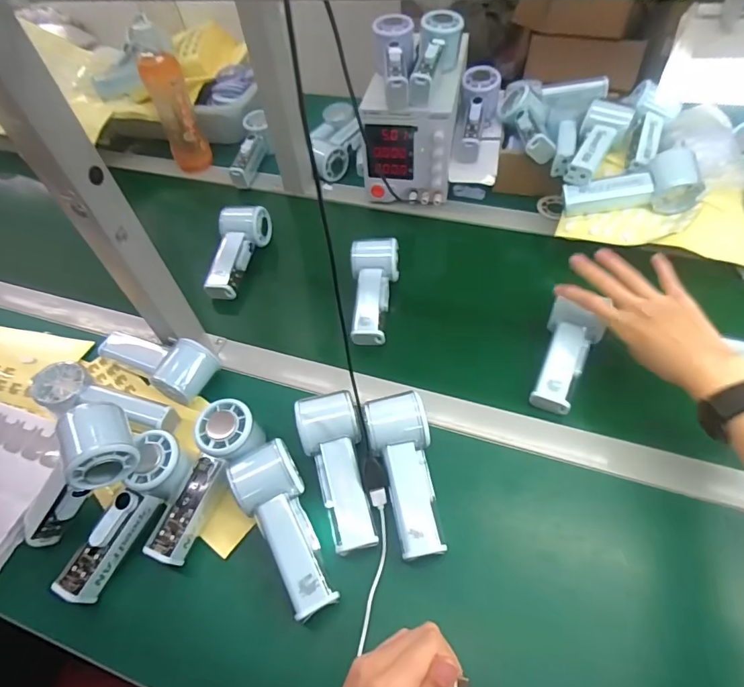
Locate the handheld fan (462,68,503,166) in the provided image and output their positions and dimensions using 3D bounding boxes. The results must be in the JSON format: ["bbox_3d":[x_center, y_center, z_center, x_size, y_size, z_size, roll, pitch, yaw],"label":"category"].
[{"bbox_3d":[0.156,-0.337,0.685,0.055,0.064,0.157,9,74,12],"label":"handheld fan"}]

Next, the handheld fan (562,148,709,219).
[{"bbox_3d":[0.326,-0.197,0.580,0.153,0.046,0.075,-7,51,16],"label":"handheld fan"}]

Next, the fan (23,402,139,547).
[{"bbox_3d":[-0.281,0.126,0.421,0.153,0.054,0.062,-48,54,18],"label":"fan"}]

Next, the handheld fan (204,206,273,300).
[{"bbox_3d":[-0.201,-0.132,0.649,0.059,0.055,0.156,9,54,12],"label":"handheld fan"}]

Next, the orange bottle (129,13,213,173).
[{"bbox_3d":[-0.331,-0.402,0.754,0.062,0.199,0.068,-19,54,-9],"label":"orange bottle"}]

